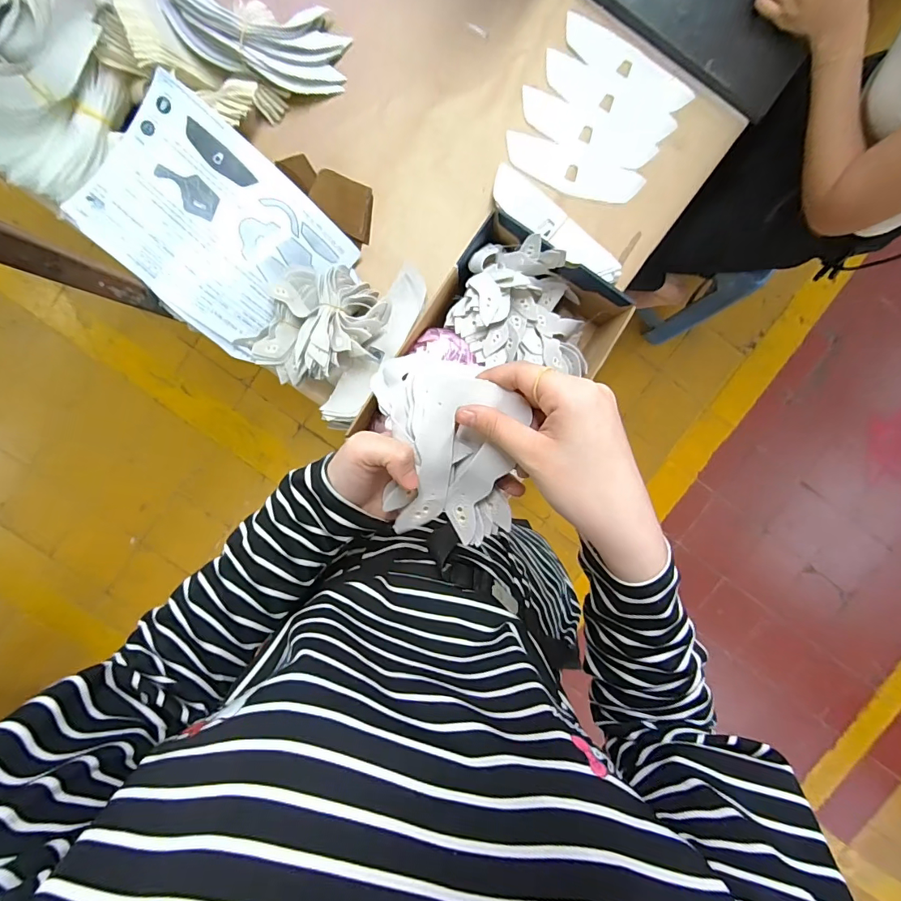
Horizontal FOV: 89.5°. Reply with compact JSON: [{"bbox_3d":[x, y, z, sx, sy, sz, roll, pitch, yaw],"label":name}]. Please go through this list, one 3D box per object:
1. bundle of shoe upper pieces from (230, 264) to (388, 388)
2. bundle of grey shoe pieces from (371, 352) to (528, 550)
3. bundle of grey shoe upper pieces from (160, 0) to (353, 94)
[{"bbox_3d":[-0.175,-0.163,0.579,0.191,0.071,0.141,-8,96,-1],"label":"bundle of shoe upper pieces"},{"bbox_3d":[-0.001,-0.002,0.324,0.093,0.050,0.135,7,118,0],"label":"bundle of grey shoe pieces"},{"bbox_3d":[-0.236,-0.519,0.565,0.209,0.057,0.107,2,97,-19],"label":"bundle of grey shoe upper pieces"}]

